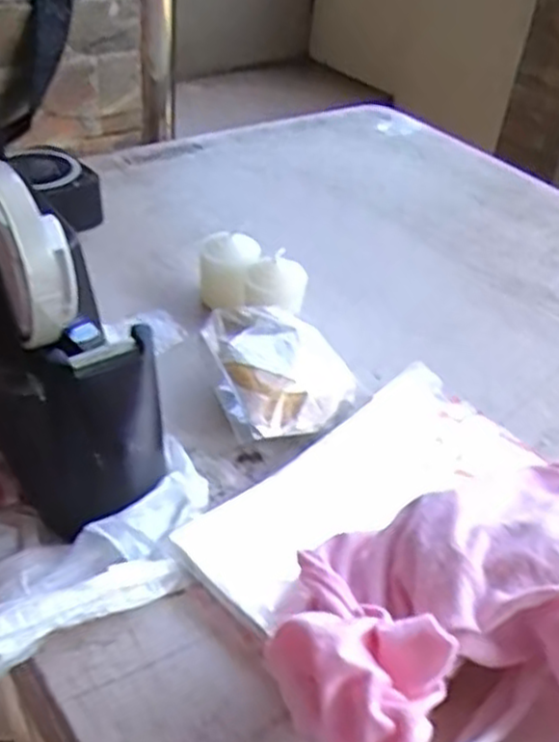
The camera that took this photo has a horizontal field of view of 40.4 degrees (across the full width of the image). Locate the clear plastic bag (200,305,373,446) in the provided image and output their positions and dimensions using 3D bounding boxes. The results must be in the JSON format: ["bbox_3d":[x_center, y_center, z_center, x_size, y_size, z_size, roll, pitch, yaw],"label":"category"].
[{"bbox_3d":[-0.005,0.000,0.423,0.080,0.035,0.095,-15,44,-26],"label":"clear plastic bag"}]

